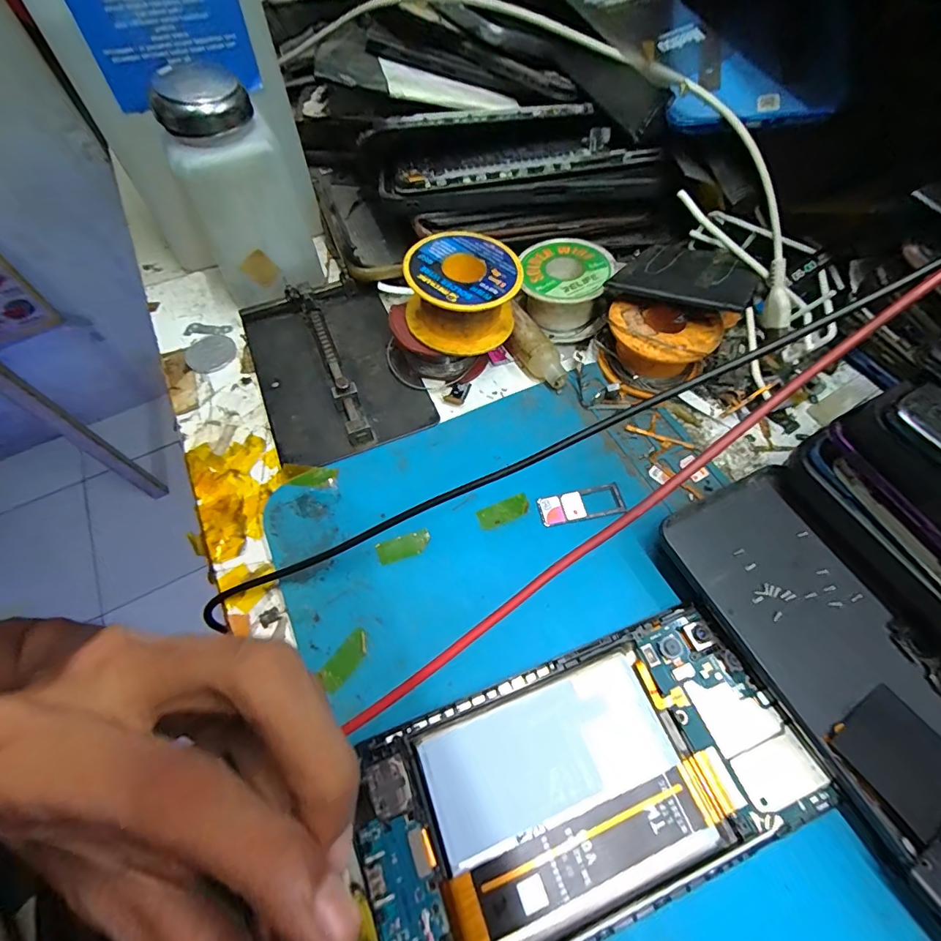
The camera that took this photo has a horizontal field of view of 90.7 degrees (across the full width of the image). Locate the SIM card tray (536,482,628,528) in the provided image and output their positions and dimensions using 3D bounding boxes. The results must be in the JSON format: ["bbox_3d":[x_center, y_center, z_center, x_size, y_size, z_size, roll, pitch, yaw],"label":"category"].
[{"bbox_3d":[0.050,0.015,0.208,0.038,0.004,0.015,-10,61,-4],"label":"SIM card tray"}]

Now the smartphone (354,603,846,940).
[{"bbox_3d":[0.036,0.101,0.154,0.141,0.010,0.071,-18,62,-9],"label":"smartphone"}]

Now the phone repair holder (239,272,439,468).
[{"bbox_3d":[-0.074,-0.058,0.247,0.077,0.014,0.114,-22,62,-11],"label":"phone repair holder"}]

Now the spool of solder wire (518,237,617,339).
[{"bbox_3d":[0.052,-0.102,0.260,0.046,0.028,0.049,-1,60,1],"label":"spool of solder wire"}]

